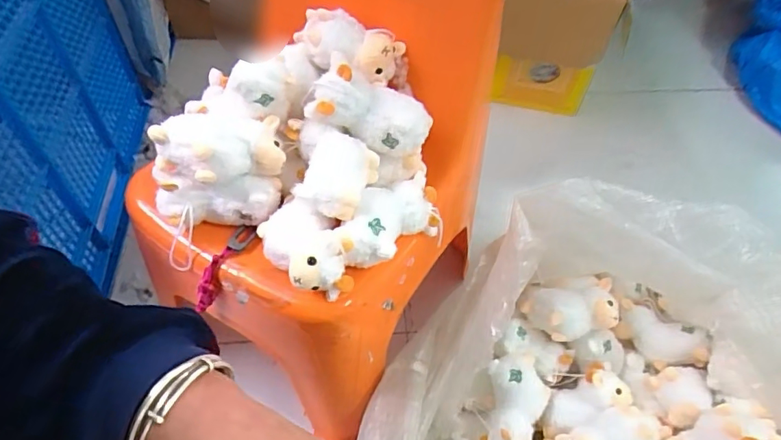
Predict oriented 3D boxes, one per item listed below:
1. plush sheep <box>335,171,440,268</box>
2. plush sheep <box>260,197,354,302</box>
[{"bbox_3d":[-0.004,0.003,0.549,0.065,0.058,0.126,39,60,23],"label":"plush sheep"},{"bbox_3d":[-0.083,0.033,0.519,0.072,0.062,0.107,-31,61,-24],"label":"plush sheep"}]

